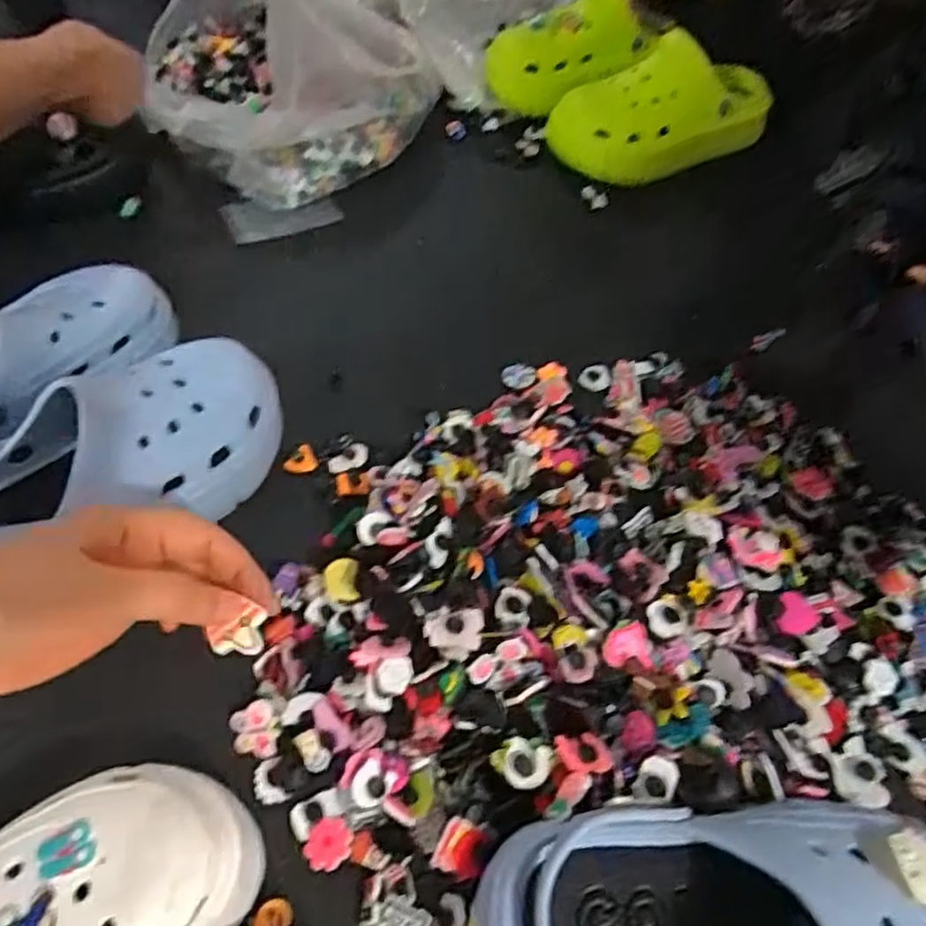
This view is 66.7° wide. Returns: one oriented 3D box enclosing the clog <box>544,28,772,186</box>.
[{"bbox_3d":[0.217,-0.380,0.767,0.236,0.102,0.102,-22,59,-16],"label":"clog"}]

